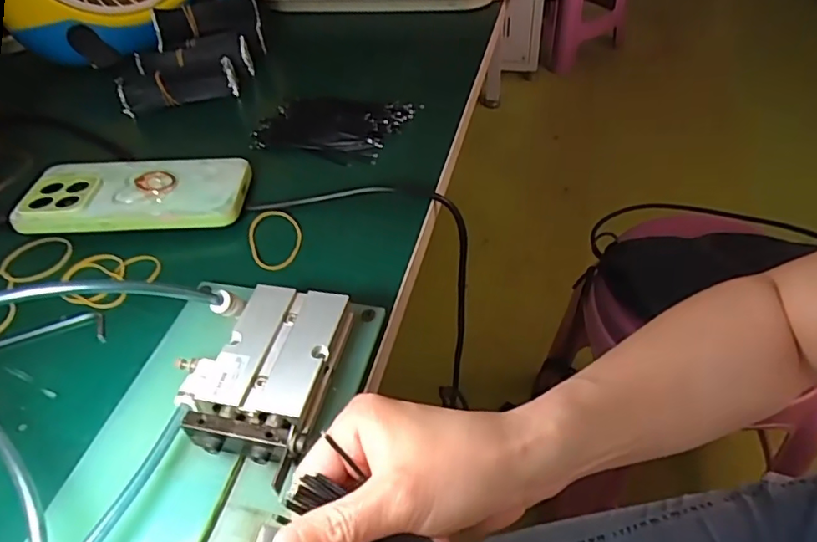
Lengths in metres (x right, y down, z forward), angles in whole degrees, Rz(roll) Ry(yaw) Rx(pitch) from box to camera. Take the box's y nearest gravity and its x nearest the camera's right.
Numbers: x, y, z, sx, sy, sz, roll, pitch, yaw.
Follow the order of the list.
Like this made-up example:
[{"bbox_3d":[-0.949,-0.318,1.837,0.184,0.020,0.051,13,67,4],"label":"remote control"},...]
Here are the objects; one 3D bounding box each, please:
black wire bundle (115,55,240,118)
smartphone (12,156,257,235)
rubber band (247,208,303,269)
[{"bbox_3d":[-0.215,-0.174,0.524,0.104,0.031,0.039,-17,48,-11],"label":"black wire bundle"},{"bbox_3d":[-0.195,-0.058,0.405,0.151,0.011,0.074,-1,44,-1],"label":"smartphone"},{"bbox_3d":[-0.091,-0.022,0.383,0.035,0.006,0.054,-17,52,-12],"label":"rubber band"}]

